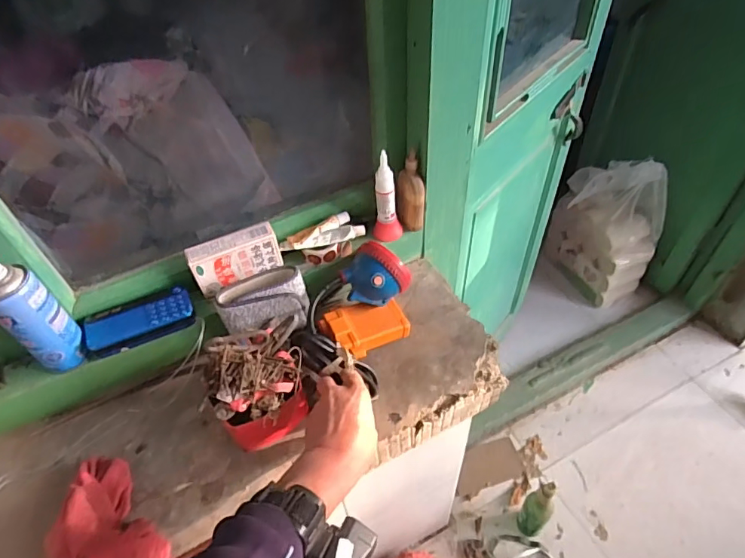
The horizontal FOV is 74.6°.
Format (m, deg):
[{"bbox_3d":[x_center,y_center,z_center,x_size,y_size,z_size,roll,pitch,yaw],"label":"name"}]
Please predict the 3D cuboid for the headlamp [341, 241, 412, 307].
[{"bbox_3d":[0.001,-0.003,0.617,0.074,0.061,0.063,23,54,23],"label":"headlamp"}]

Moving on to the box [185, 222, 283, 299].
[{"bbox_3d":[-0.170,-0.027,0.612,0.106,0.057,0.031,-22,51,-14],"label":"box"}]

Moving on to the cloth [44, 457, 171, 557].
[{"bbox_3d":[-0.276,0.245,0.491,0.086,0.045,0.154,-35,55,-24],"label":"cloth"}]

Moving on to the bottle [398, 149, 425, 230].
[{"bbox_3d":[0.050,-0.114,0.643,0.033,0.105,0.030,-18,50,-11],"label":"bottle"}]

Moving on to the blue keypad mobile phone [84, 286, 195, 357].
[{"bbox_3d":[-0.275,0.051,0.580,0.119,0.021,0.055,-25,52,-17],"label":"blue keypad mobile phone"}]

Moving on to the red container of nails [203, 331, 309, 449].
[{"bbox_3d":[-0.123,0.117,0.543,0.088,0.133,0.092,-4,49,1],"label":"red container of nails"}]

